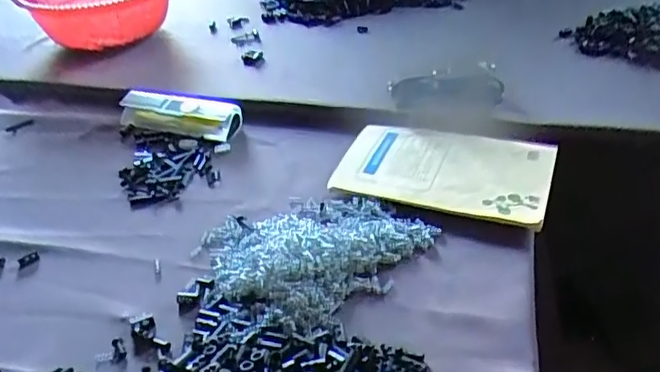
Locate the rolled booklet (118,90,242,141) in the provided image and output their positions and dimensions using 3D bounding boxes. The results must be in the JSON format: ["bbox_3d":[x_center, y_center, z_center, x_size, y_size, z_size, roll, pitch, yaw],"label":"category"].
[{"bbox_3d":[-0.184,-0.091,0.704,0.157,0.035,0.055,10,40,20],"label":"rolled booklet"}]

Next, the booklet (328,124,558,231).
[{"bbox_3d":[0.117,-0.019,0.583,0.199,0.012,0.138,14,40,19],"label":"booklet"}]

